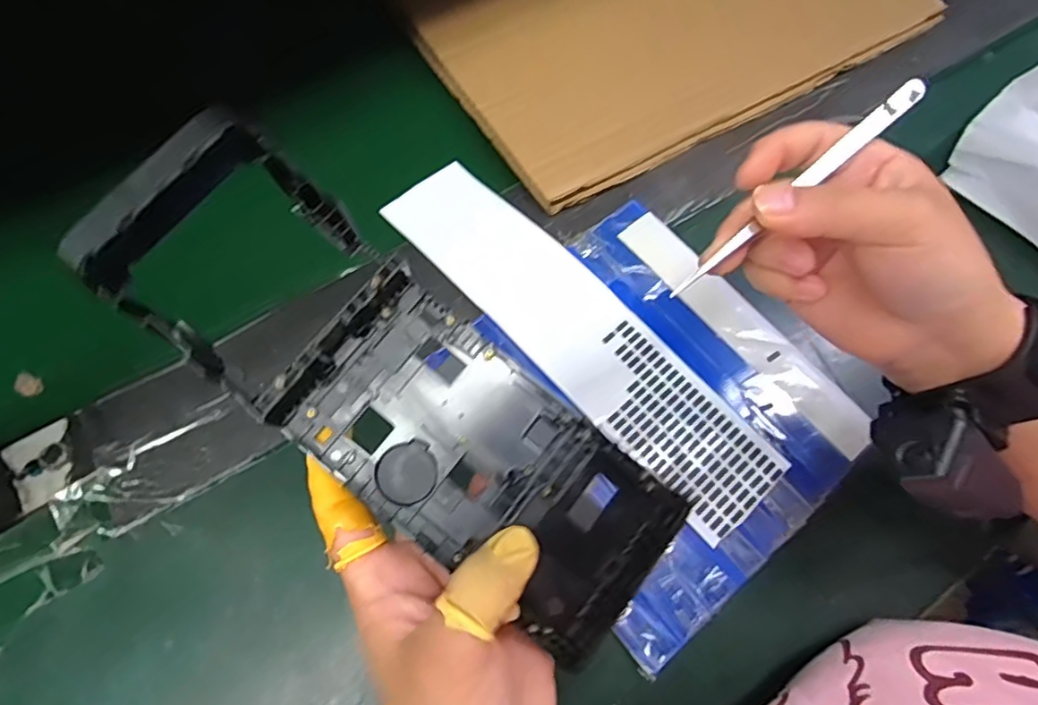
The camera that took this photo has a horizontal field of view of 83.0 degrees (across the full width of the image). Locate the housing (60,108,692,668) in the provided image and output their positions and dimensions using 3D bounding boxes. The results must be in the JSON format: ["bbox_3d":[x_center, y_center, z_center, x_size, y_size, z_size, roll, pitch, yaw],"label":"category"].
[{"bbox_3d":[-0.040,0.014,0.211,0.218,0.039,0.079,40,69,-6],"label":"housing"}]

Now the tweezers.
[{"bbox_3d":[0.114,-0.067,0.236,0.132,0.010,0.009,-40,72,0],"label":"tweezers"}]

